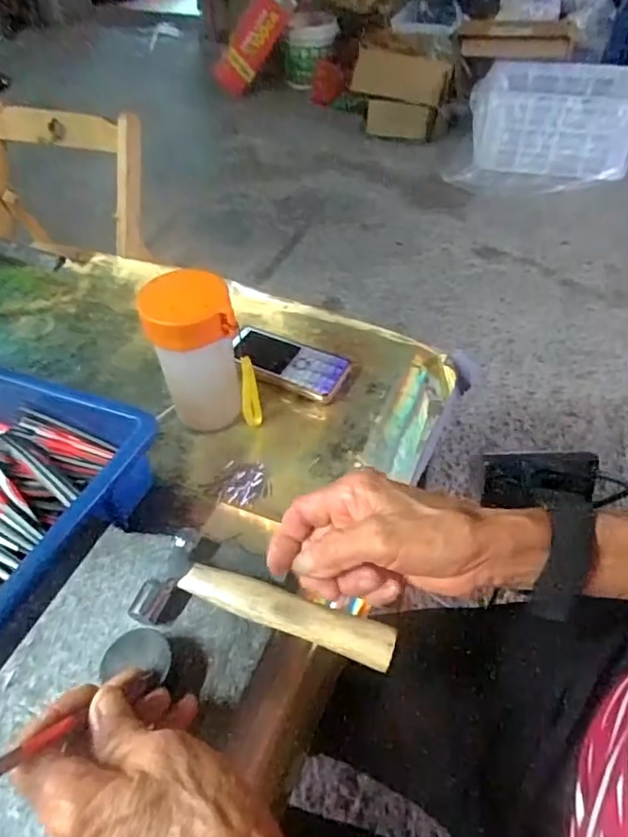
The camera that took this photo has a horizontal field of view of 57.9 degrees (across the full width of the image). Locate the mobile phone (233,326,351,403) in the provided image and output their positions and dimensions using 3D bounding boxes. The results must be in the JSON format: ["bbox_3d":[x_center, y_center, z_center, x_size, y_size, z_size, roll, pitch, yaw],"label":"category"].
[{"bbox_3d":[-0.029,-0.055,0.554,0.123,0.018,0.054,21,52,21],"label":"mobile phone"}]

